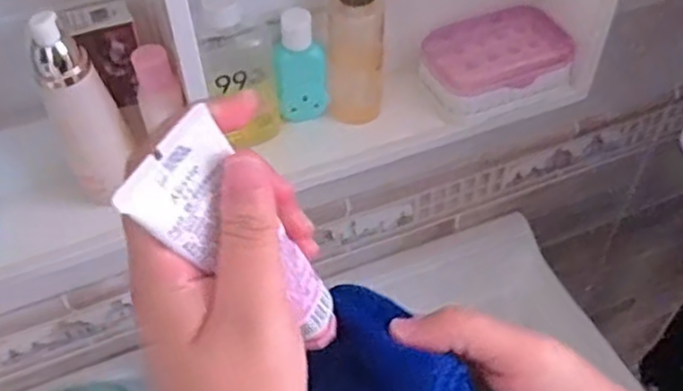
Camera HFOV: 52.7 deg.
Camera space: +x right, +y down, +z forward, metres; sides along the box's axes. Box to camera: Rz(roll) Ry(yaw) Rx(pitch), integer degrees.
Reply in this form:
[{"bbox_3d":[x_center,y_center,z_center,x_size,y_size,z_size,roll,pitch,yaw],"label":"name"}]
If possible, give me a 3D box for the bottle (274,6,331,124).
[{"bbox_3d":[-0.034,-0.103,0.539,0.041,0.095,0.025,-18,42,-15],"label":"bottle"}]

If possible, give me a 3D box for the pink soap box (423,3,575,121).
[{"bbox_3d":[0.132,-0.117,0.587,0.124,0.046,0.072,-18,50,-15],"label":"pink soap box"}]

